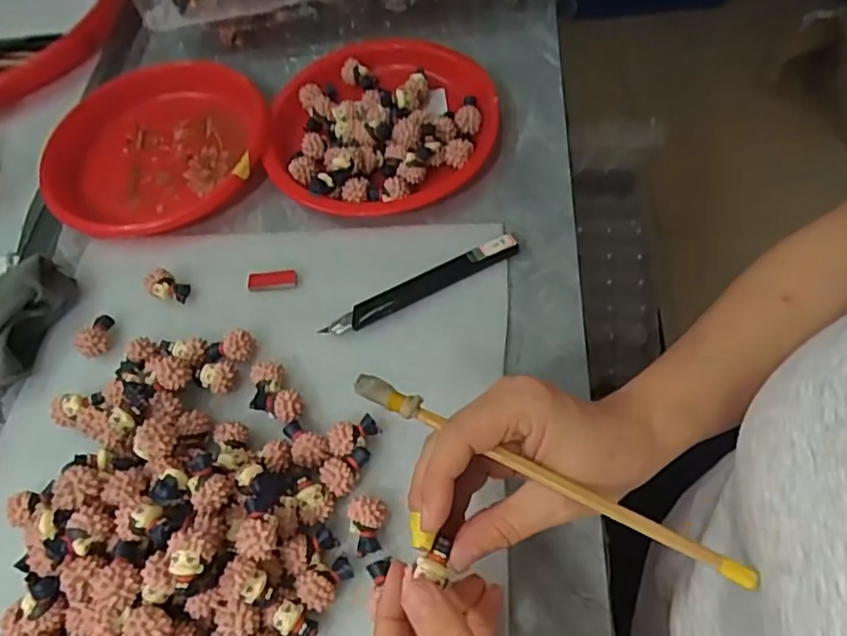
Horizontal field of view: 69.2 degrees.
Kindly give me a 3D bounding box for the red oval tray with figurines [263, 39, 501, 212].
[{"bbox_3d":[-0.034,-0.151,0.469,0.174,0.028,0.172,-9,59,2],"label":"red oval tray with figurines"}]

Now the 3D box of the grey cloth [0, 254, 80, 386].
[{"bbox_3d":[-0.266,0.006,0.406,0.055,0.045,0.087,34,71,22],"label":"grey cloth"}]

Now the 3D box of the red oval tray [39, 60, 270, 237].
[{"bbox_3d":[-0.212,-0.140,0.487,0.173,0.027,0.146,-16,59,-3],"label":"red oval tray"}]

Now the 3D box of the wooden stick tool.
[{"bbox_3d":[0.050,0.066,0.264,0.182,0.007,0.010,24,63,15],"label":"wooden stick tool"}]

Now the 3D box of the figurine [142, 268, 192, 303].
[{"bbox_3d":[-0.176,-0.022,0.421,0.029,0.015,0.018,15,62,15],"label":"figurine"}]

